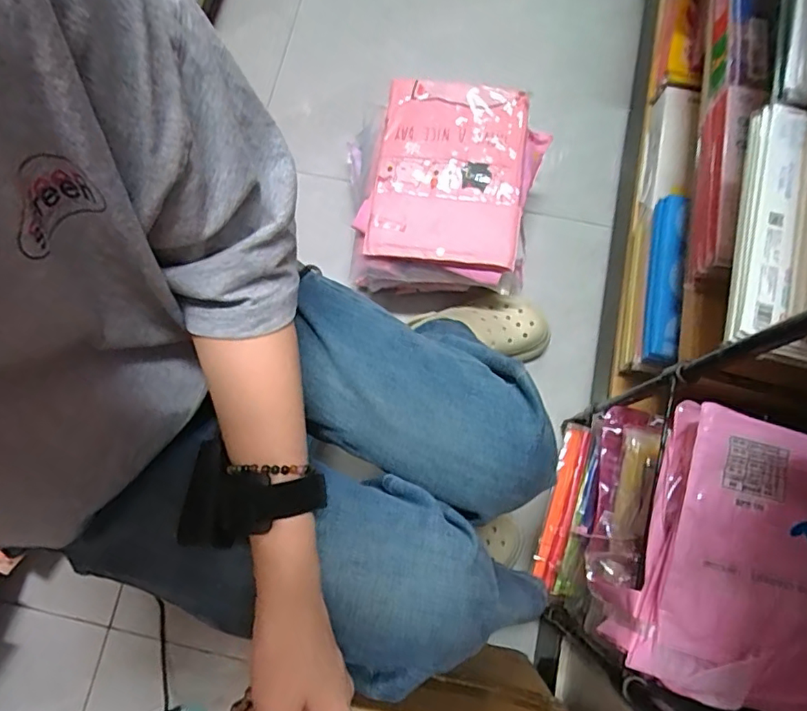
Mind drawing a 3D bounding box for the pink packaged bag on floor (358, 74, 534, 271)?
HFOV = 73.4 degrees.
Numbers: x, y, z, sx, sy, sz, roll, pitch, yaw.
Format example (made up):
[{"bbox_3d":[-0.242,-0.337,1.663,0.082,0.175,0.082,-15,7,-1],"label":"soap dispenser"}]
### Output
[{"bbox_3d":[0.064,-0.260,0.758,0.201,0.038,0.263,9,76,3],"label":"pink packaged bag on floor"}]

